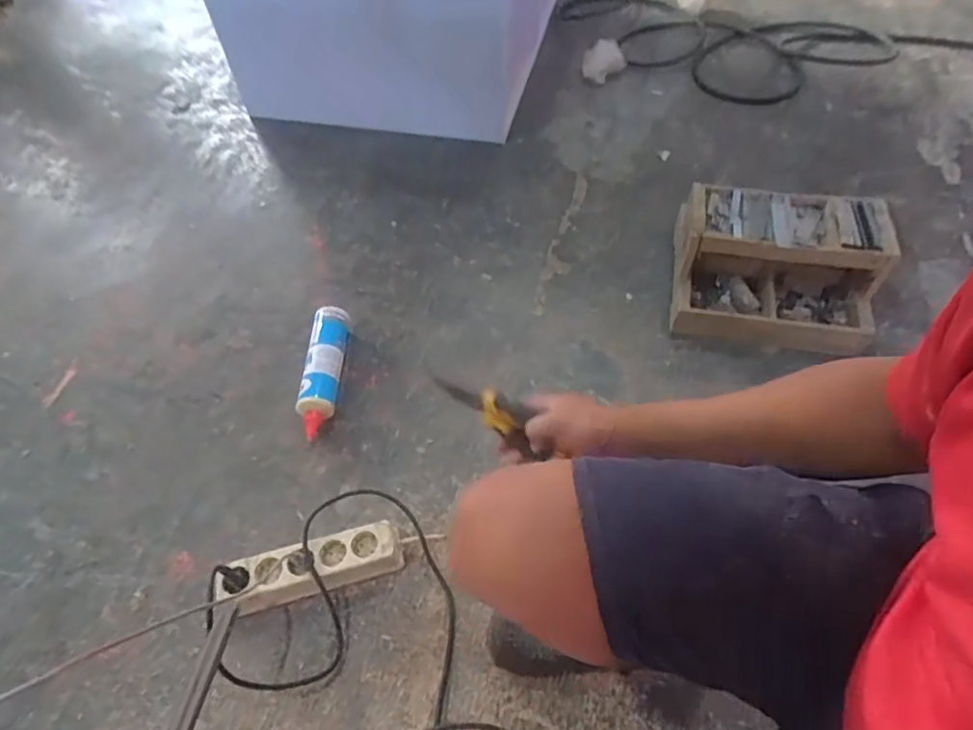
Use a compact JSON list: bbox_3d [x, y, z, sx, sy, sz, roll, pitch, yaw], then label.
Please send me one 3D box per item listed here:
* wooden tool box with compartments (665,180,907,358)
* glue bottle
[{"bbox_3d":[0.511,-0.167,1.065,0.344,0.186,0.226,4,54,7],"label":"wooden tool box with compartments"},{"bbox_3d":[-0.290,0.009,1.058,0.069,0.066,0.257,0,54,3],"label":"glue bottle"}]

